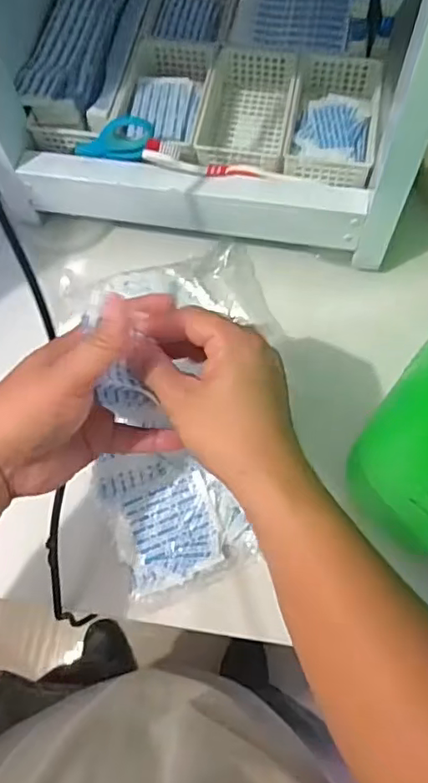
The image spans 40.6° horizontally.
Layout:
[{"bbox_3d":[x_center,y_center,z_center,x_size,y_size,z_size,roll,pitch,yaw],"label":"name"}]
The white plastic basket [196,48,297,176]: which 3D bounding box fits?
[{"bbox_3d":[0.030,-0.253,0.532,0.078,0.037,0.141,9,70,5],"label":"white plastic basket"}]

